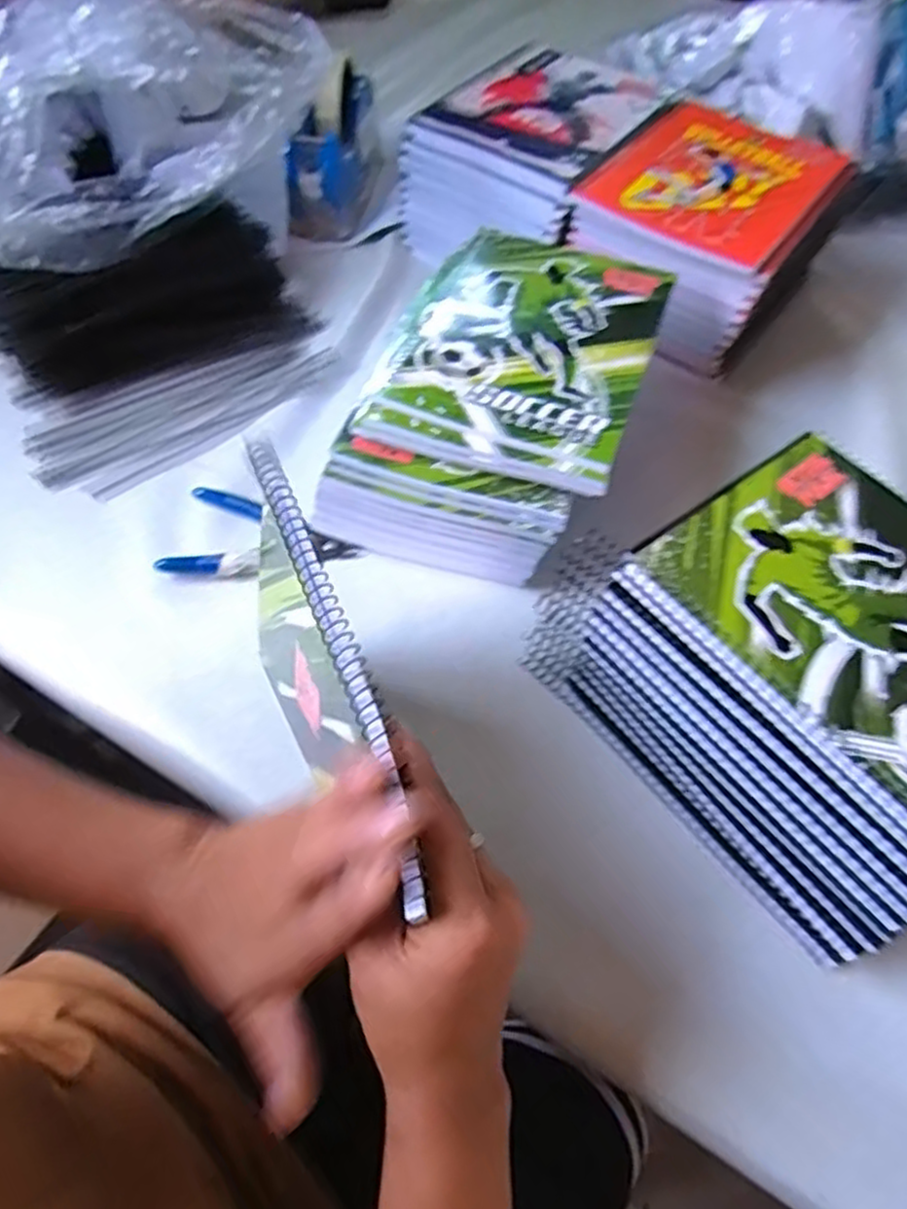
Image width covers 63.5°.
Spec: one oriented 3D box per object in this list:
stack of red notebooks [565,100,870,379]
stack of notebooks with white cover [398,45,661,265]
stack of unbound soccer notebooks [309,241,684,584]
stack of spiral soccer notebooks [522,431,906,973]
[{"bbox_3d":[0.195,-0.291,0.602,0.162,0.118,0.219,29,62,16],"label":"stack of red notebooks"},{"bbox_3d":[0.065,-0.378,0.649,0.159,0.111,0.213,30,62,15],"label":"stack of notebooks with white cover"},{"bbox_3d":[0.036,-0.134,0.500,0.159,0.099,0.228,18,59,10],"label":"stack of unbound soccer notebooks"},{"bbox_3d":[0.183,0.036,0.384,0.170,0.126,0.218,-35,66,-21],"label":"stack of spiral soccer notebooks"}]

